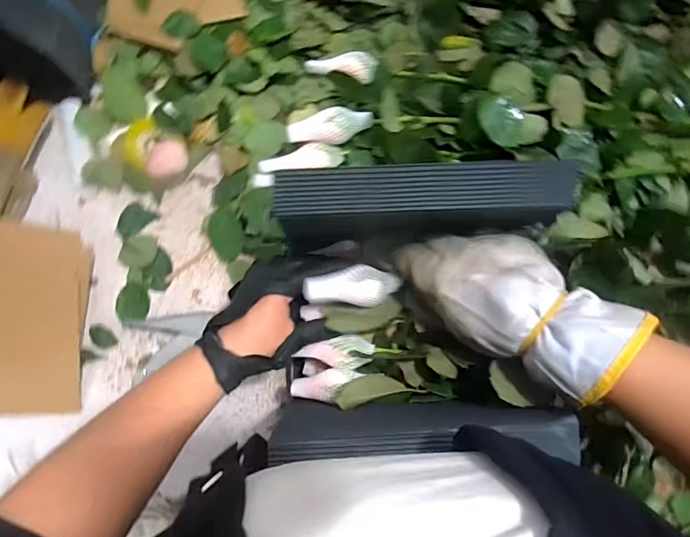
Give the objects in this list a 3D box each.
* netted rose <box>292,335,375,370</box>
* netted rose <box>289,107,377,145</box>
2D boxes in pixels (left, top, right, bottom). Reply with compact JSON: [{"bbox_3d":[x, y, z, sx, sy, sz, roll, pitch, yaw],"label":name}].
[{"bbox_3d":[-0.010,0.075,0.416,0.066,0.032,0.028,-4,83,21],"label":"netted rose"},{"bbox_3d":[-0.015,-0.142,0.467,0.083,0.028,0.032,-5,84,-5],"label":"netted rose"}]

